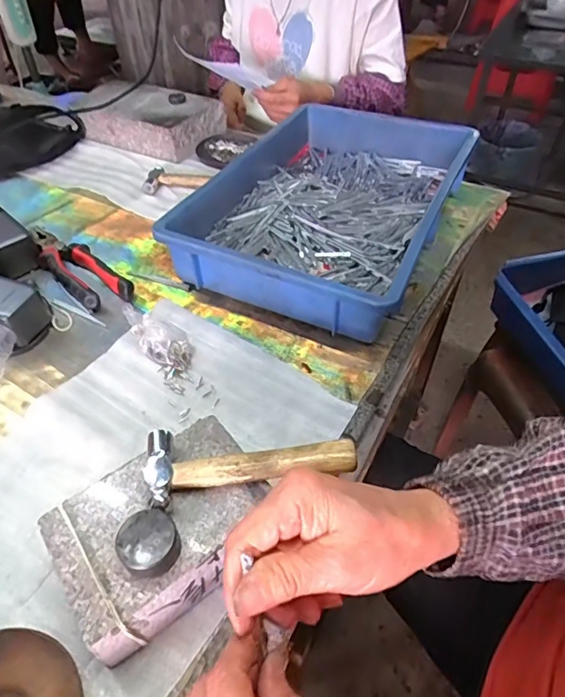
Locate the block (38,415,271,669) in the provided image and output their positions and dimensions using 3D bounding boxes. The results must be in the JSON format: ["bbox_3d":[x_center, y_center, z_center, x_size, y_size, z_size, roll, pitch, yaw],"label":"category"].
[{"bbox_3d":[-0.085,0.136,0.369,0.144,0.064,0.104,-30,54,-25],"label":"block"}]

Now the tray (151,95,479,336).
[{"bbox_3d":[0.069,-0.206,0.680,0.278,0.082,0.449,20,50,17],"label":"tray"}]

